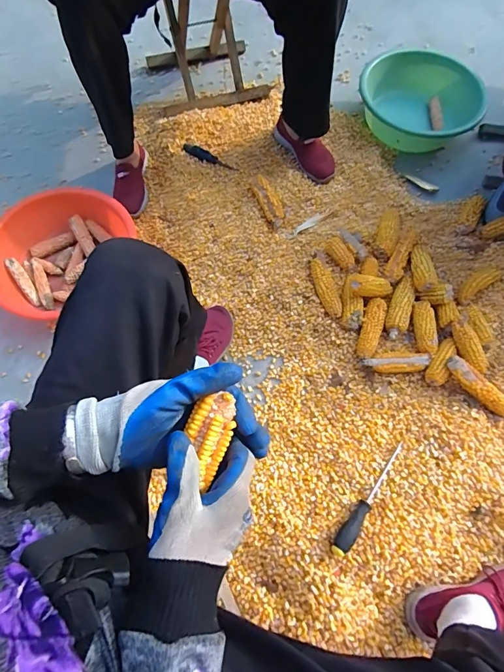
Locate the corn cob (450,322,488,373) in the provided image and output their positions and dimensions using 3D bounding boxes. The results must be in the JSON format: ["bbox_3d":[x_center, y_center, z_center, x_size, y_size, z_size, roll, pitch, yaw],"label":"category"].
[{"bbox_3d":[0.474,0.025,0.833,0.038,0.034,0.119,-25,85,-9],"label":"corn cob"}]

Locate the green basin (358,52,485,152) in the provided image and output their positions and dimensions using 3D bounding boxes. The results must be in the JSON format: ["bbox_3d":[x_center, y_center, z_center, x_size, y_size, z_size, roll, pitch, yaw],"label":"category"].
[{"bbox_3d":[0.492,-0.689,1.118,0.342,0.094,0.329,0,68,1],"label":"green basin"}]

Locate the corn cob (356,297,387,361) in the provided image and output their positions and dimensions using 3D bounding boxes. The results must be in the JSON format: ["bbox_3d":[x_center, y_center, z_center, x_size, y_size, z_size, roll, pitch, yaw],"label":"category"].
[{"bbox_3d":[0.274,-0.016,0.876,0.045,0.039,0.147,20,70,8],"label":"corn cob"}]

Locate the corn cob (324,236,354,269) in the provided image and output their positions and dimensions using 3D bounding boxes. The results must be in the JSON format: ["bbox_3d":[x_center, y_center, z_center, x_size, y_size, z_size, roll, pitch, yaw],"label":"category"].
[{"bbox_3d":[0.216,-0.205,0.930,0.048,0.044,0.091,-37,74,-12],"label":"corn cob"}]

